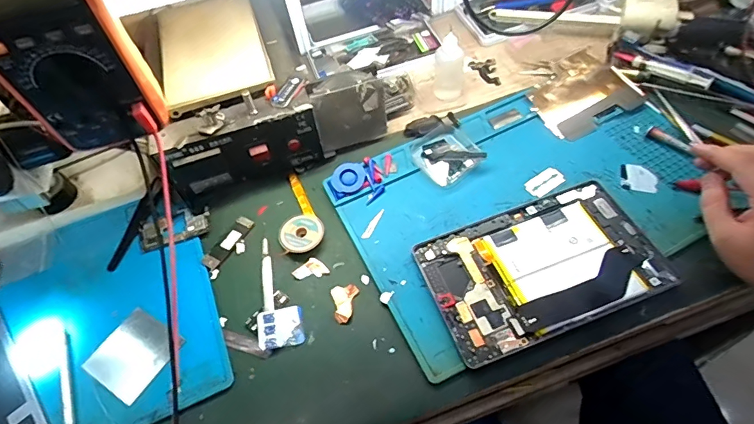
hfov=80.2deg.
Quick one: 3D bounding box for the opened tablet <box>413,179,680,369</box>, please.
[{"bbox_3d":[0.150,0.048,0.413,0.203,0.007,0.124,-20,54,-6],"label":"opened tablet"}]

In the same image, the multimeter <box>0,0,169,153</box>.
[{"bbox_3d":[-0.216,-0.116,0.300,0.086,0.170,0.035,-16,56,-5],"label":"multimeter"}]

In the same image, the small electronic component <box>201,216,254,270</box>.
[{"bbox_3d":[-0.156,0.031,0.469,0.019,0.004,0.064,27,61,19],"label":"small electronic component"}]

